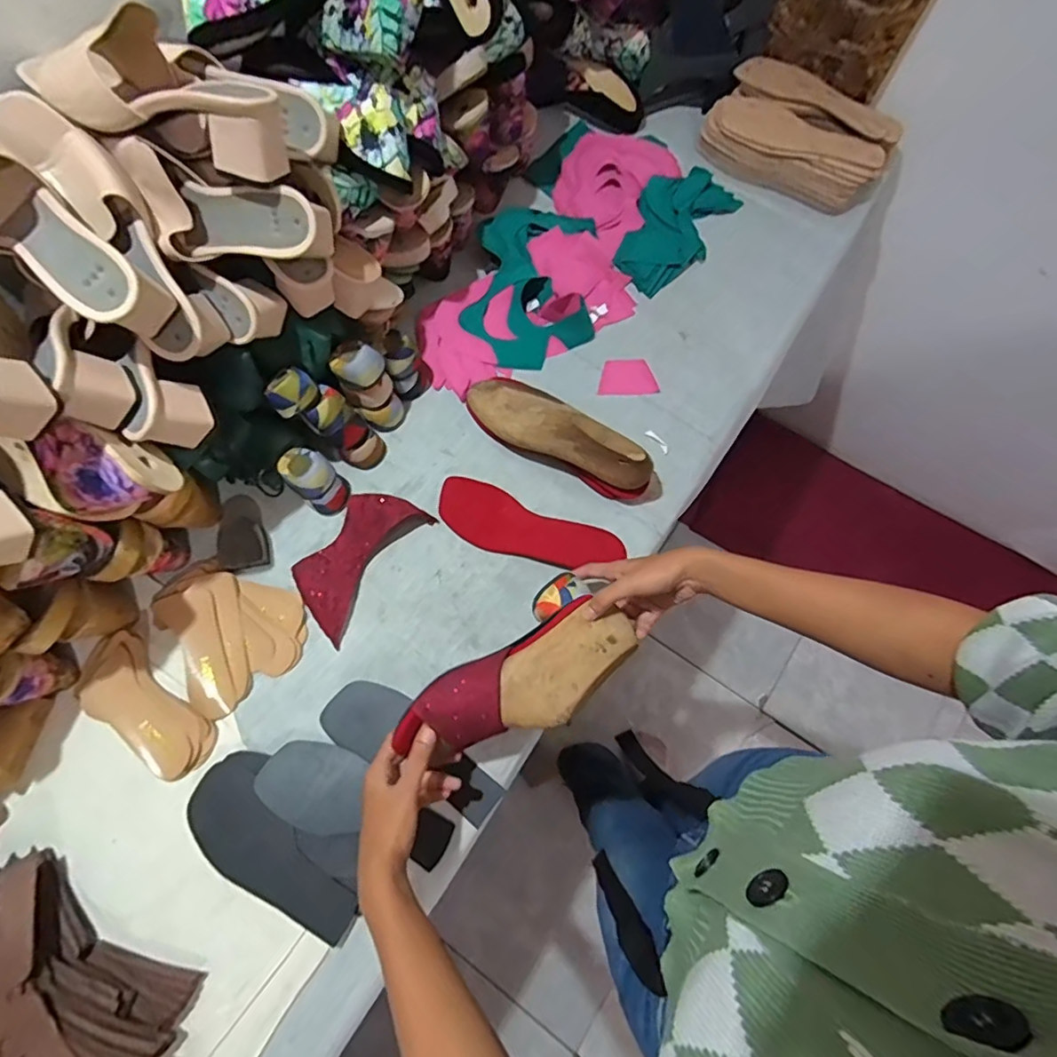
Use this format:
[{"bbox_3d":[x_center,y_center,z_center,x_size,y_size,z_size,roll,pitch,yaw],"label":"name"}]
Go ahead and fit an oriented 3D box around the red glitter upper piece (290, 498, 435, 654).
[{"bbox_3d":[-0.206,0.031,0.667,0.101,0.026,0.180,38,75,13],"label":"red glitter upper piece"}]

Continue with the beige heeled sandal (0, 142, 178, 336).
[{"bbox_3d":[-0.416,-0.249,0.449,0.232,0.088,0.081,34,74,-7],"label":"beige heeled sandal"}]

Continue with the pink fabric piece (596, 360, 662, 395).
[{"bbox_3d":[0.136,-0.207,0.756,0.077,0.004,0.052,0,73,6],"label":"pink fabric piece"}]

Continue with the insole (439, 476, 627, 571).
[{"bbox_3d":[-0.001,0.003,0.676,0.229,0.021,0.078,24,73,9],"label":"insole"}]

